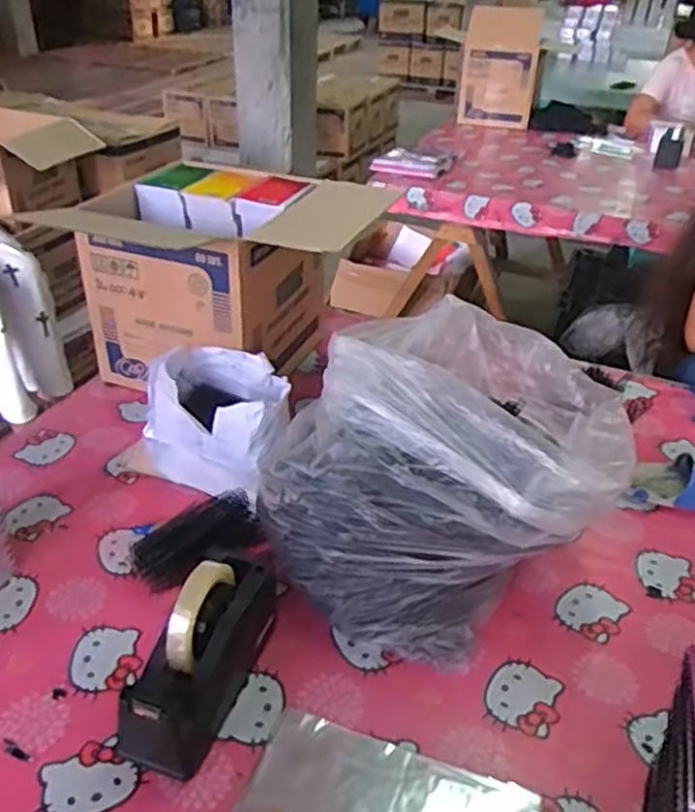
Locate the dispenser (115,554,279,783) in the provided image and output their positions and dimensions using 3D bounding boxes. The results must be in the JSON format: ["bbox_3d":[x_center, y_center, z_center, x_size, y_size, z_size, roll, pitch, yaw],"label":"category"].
[{"bbox_3d":[-0.140,0.239,0.707,0.072,0.136,0.214,13,35,15],"label":"dispenser"}]

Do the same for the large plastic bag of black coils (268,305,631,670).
[{"bbox_3d":[0.127,0.071,0.843,0.346,0.269,0.389,20,37,25],"label":"large plastic bag of black coils"}]

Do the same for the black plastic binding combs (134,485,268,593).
[{"bbox_3d":[-0.183,0.163,0.887,0.070,0.052,0.156,30,42,35],"label":"black plastic binding combs"}]

